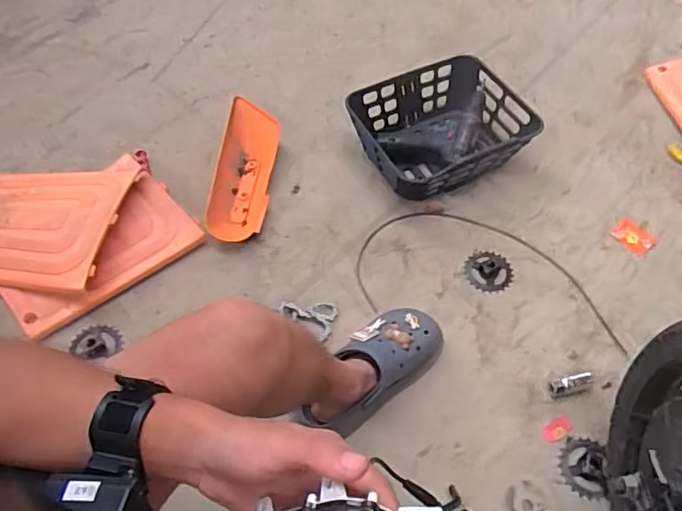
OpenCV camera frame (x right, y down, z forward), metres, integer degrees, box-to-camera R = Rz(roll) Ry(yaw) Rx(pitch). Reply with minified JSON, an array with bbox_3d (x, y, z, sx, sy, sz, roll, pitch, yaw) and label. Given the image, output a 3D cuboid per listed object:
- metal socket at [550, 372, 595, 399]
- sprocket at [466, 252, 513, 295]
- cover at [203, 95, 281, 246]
[{"bbox_3d":[0.365,0.203,0.872,0.073,0.022,0.027,-11,58,-6],"label":"metal socket"},{"bbox_3d":[0.268,0.029,1.002,0.083,0.010,0.085,0,57,0],"label":"sprocket"},{"bbox_3d":[-0.192,-0.167,1.099,0.122,0.056,0.320,7,57,5],"label":"cover"}]

